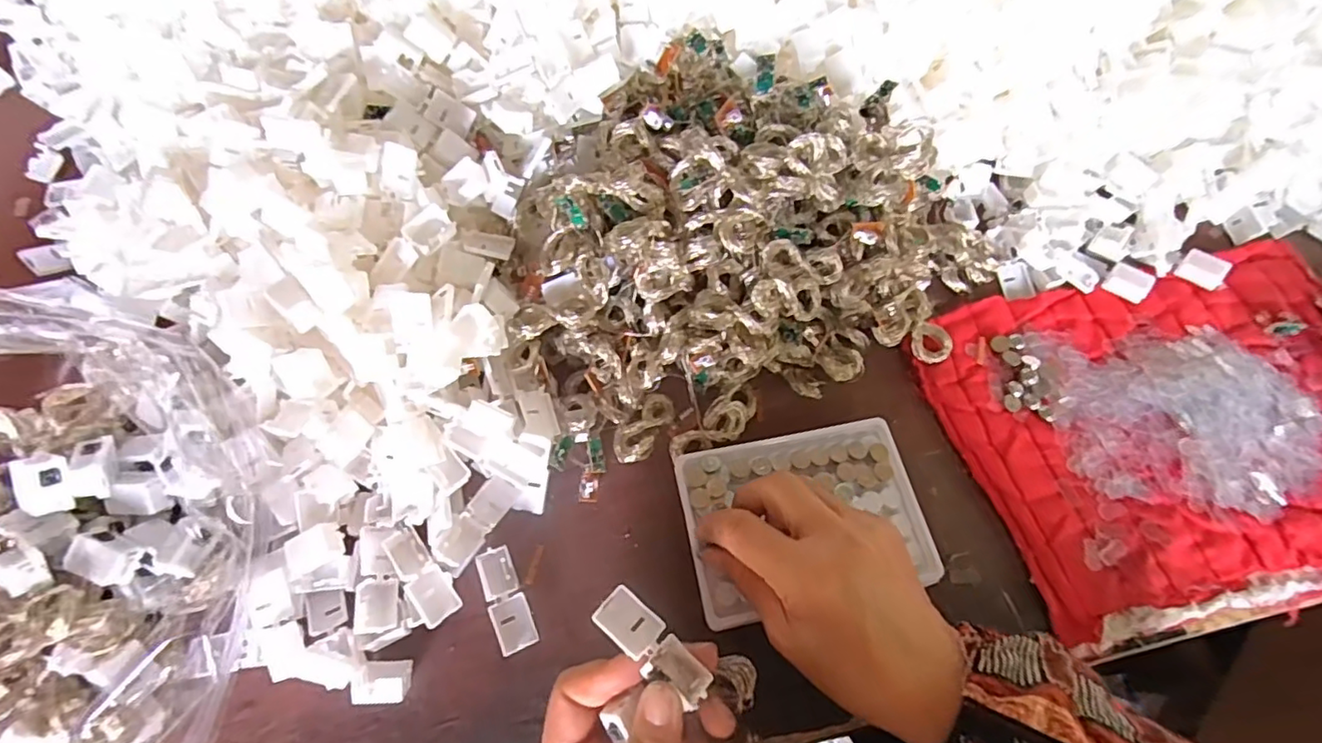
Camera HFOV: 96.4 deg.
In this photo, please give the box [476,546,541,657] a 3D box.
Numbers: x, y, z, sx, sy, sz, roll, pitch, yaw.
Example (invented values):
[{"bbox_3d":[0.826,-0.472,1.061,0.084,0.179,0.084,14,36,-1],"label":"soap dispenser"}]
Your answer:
[{"bbox_3d":[-0.086,0.127,0.329,0.020,0.012,0.054,-24,68,-11],"label":"box"}]

